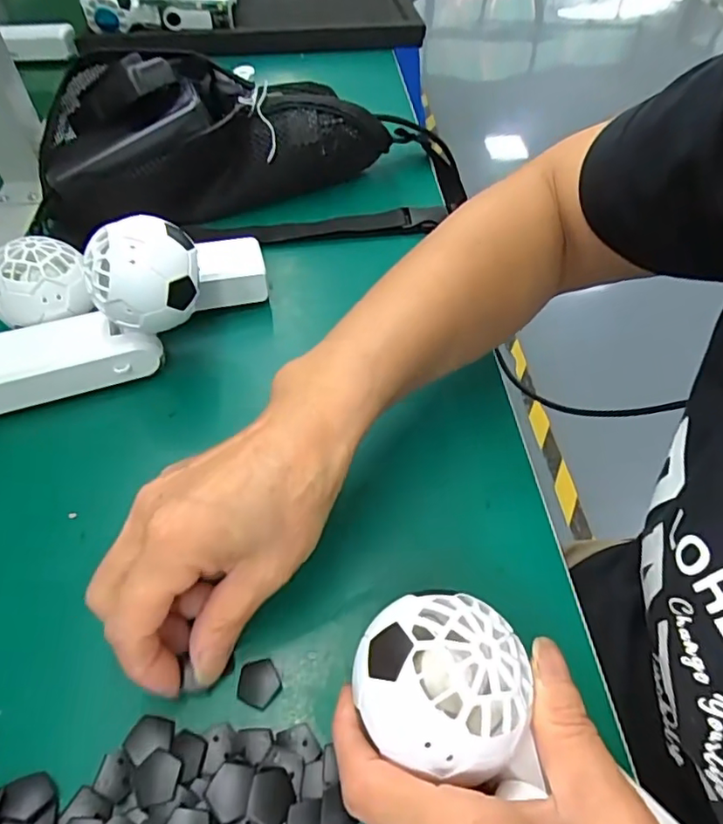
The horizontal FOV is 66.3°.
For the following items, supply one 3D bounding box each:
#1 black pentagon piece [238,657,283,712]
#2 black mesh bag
[{"bbox_3d":[-0.044,0.118,0.241,0.018,0.004,0.019,3,52,3],"label":"black pentagon piece"},{"bbox_3d":[-0.082,-0.217,0.443,0.354,0.090,0.144,-7,50,-8],"label":"black mesh bag"}]

